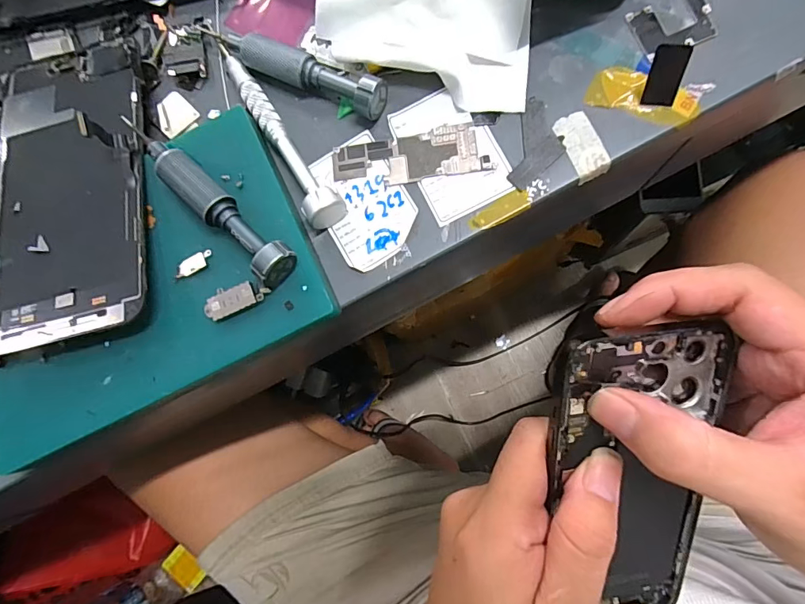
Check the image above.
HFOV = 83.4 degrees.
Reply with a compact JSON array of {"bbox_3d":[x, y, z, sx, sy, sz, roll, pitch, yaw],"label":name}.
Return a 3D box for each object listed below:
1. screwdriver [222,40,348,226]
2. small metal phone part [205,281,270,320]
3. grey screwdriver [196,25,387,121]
[{"bbox_3d":[-0.059,-0.081,0.210,0.016,0.018,0.104,-32,78,2],"label":"screwdriver"},{"bbox_3d":[-0.070,-0.002,0.190,0.027,0.004,0.012,-24,79,4],"label":"small metal phone part"},{"bbox_3d":[-0.054,-0.111,0.212,0.098,0.017,0.015,26,86,11],"label":"grey screwdriver"}]

